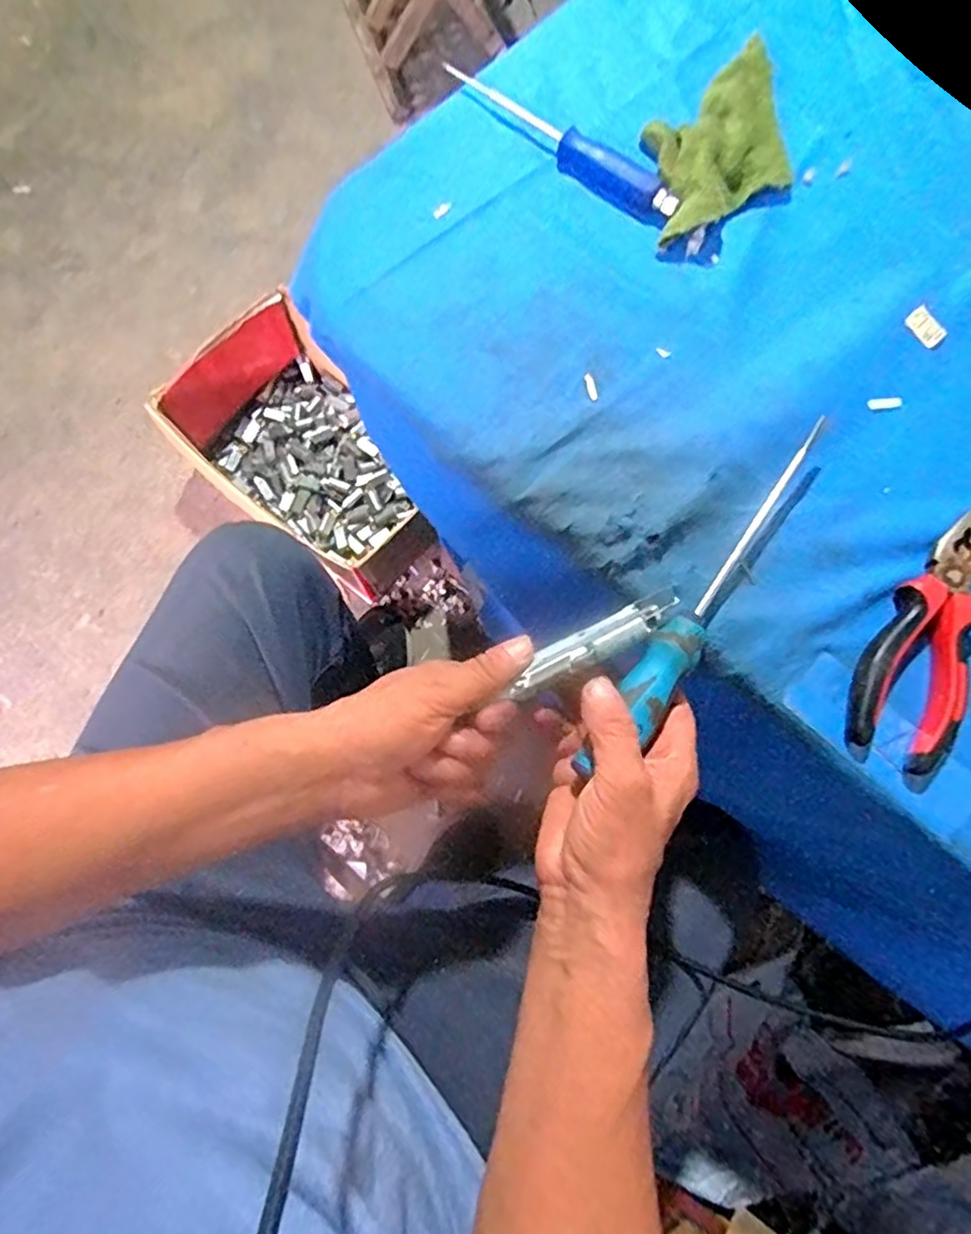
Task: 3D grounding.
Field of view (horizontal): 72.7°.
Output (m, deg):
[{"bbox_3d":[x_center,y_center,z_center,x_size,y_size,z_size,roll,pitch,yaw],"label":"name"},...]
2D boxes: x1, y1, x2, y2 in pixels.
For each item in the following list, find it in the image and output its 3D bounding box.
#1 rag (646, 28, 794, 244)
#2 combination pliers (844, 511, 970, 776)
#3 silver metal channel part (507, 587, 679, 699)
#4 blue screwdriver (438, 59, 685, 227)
[{"bbox_3d":[0.161,-0.323,0.448,0.154,0.028,0.087,-39,82,-12],"label":"rag"},{"bbox_3d":[0.253,0.010,0.376,0.059,0.017,0.150,23,76,2],"label":"combination pliers"},{"bbox_3d":[0.062,0.013,0.365,0.112,0.015,0.020,-28,77,-14],"label":"silver metal channel part"},{"bbox_3d":[0.053,-0.327,0.451,0.183,0.021,0.032,43,78,7],"label":"blue screwdriver"}]

